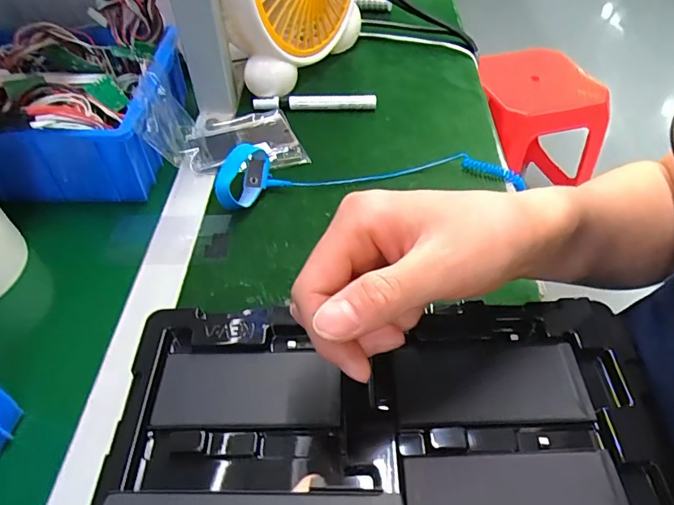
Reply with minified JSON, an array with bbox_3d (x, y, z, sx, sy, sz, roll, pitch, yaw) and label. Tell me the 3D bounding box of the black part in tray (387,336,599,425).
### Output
[{"bbox_3d":[0.080,0.068,0.256,0.100,0.004,0.046,-1,49,0],"label":"black part in tray"}]

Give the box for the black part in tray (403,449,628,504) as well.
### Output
[{"bbox_3d":[0.082,0.114,0.217,0.098,0.004,0.042,-1,49,0],"label":"black part in tray"}]

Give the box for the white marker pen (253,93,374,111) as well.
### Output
[{"bbox_3d":[-0.026,-0.176,0.553,0.142,0.013,0.013,-1,49,0],"label":"white marker pen"}]

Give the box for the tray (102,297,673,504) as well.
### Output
[{"bbox_3d":[0.022,0.115,0.217,0.267,0.017,0.215,-1,49,1],"label":"tray"}]

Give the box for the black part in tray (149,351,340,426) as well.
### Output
[{"bbox_3d":[-0.048,0.073,0.259,0.098,0.004,0.041,-1,49,1],"label":"black part in tray"}]

